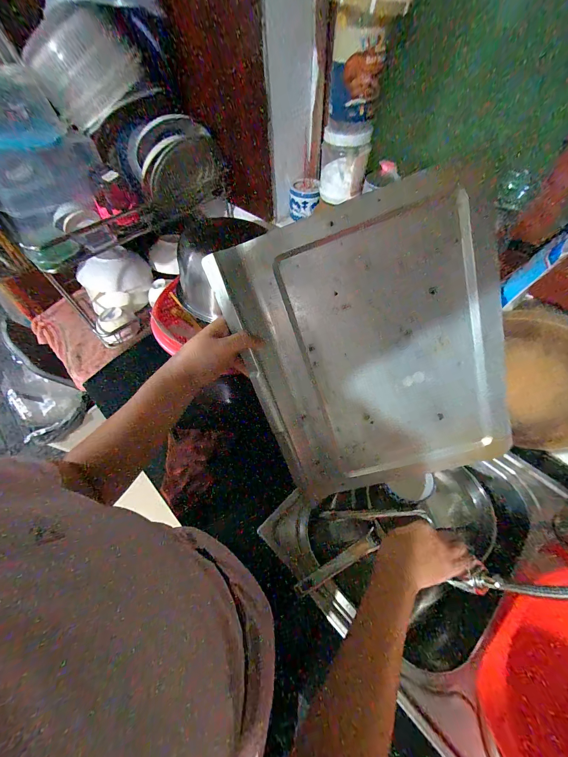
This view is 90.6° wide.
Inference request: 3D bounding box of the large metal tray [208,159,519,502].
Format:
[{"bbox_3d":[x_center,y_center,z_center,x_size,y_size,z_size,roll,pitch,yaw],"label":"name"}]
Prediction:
[{"bbox_3d":[0.121,-0.017,0.382,0.323,0.391,0.020,-17,21,9],"label":"large metal tray"}]

